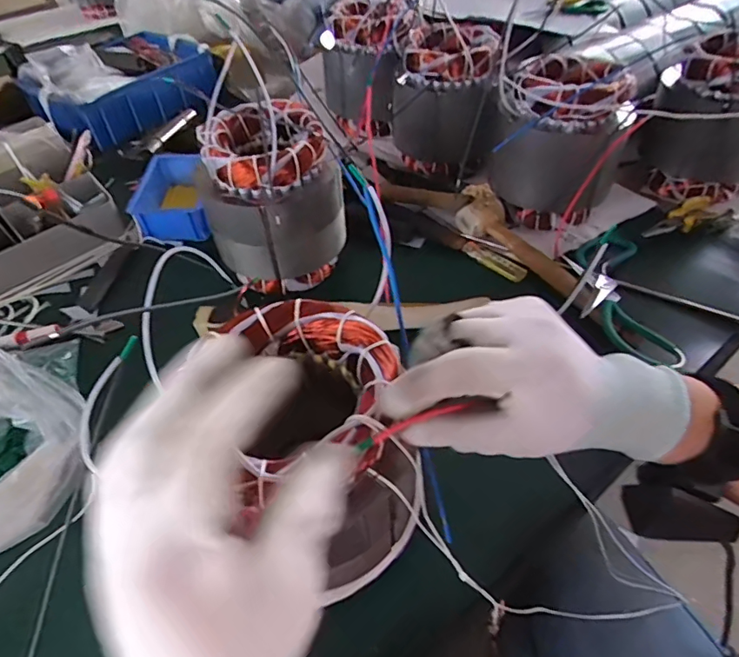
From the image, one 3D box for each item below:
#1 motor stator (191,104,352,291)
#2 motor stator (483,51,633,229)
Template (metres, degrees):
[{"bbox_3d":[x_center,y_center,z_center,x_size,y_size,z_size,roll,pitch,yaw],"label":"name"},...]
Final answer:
[{"bbox_3d":[-0.103,-0.144,0.582,0.139,0.179,0.135,1,49,3],"label":"motor stator"},{"bbox_3d":[0.248,-0.244,0.644,0.145,0.170,0.144,26,55,22],"label":"motor stator"}]

